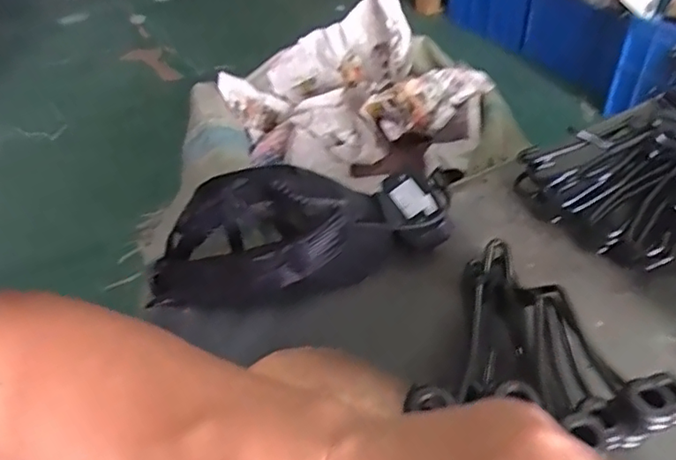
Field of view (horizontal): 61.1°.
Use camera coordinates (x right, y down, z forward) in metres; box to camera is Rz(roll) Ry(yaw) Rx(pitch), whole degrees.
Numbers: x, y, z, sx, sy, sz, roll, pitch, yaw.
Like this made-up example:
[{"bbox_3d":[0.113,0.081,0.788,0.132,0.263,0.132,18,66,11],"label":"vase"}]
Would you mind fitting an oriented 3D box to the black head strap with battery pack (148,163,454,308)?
[{"bbox_3d":[-0.037,-0.003,0.553,0.285,0.084,0.144,-3,42,-1],"label":"black head strap with battery pack"}]

